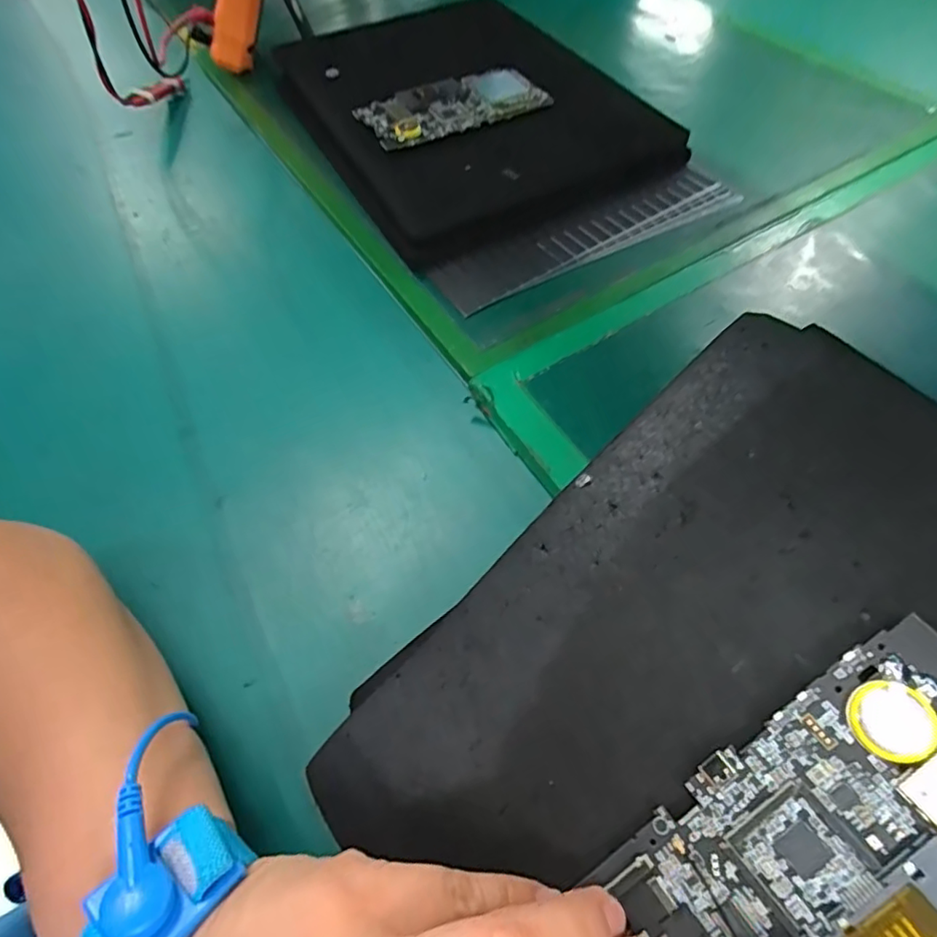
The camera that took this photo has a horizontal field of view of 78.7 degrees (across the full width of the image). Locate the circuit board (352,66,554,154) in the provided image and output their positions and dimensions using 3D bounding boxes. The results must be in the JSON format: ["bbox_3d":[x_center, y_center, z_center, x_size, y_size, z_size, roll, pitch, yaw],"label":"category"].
[{"bbox_3d":[-0.009,-0.295,0.463,0.152,0.010,0.057,-22,74,-13],"label":"circuit board"}]

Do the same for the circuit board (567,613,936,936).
[{"bbox_3d":[0.090,0.114,0.151,0.144,0.006,0.073,-39,60,5],"label":"circuit board"}]

